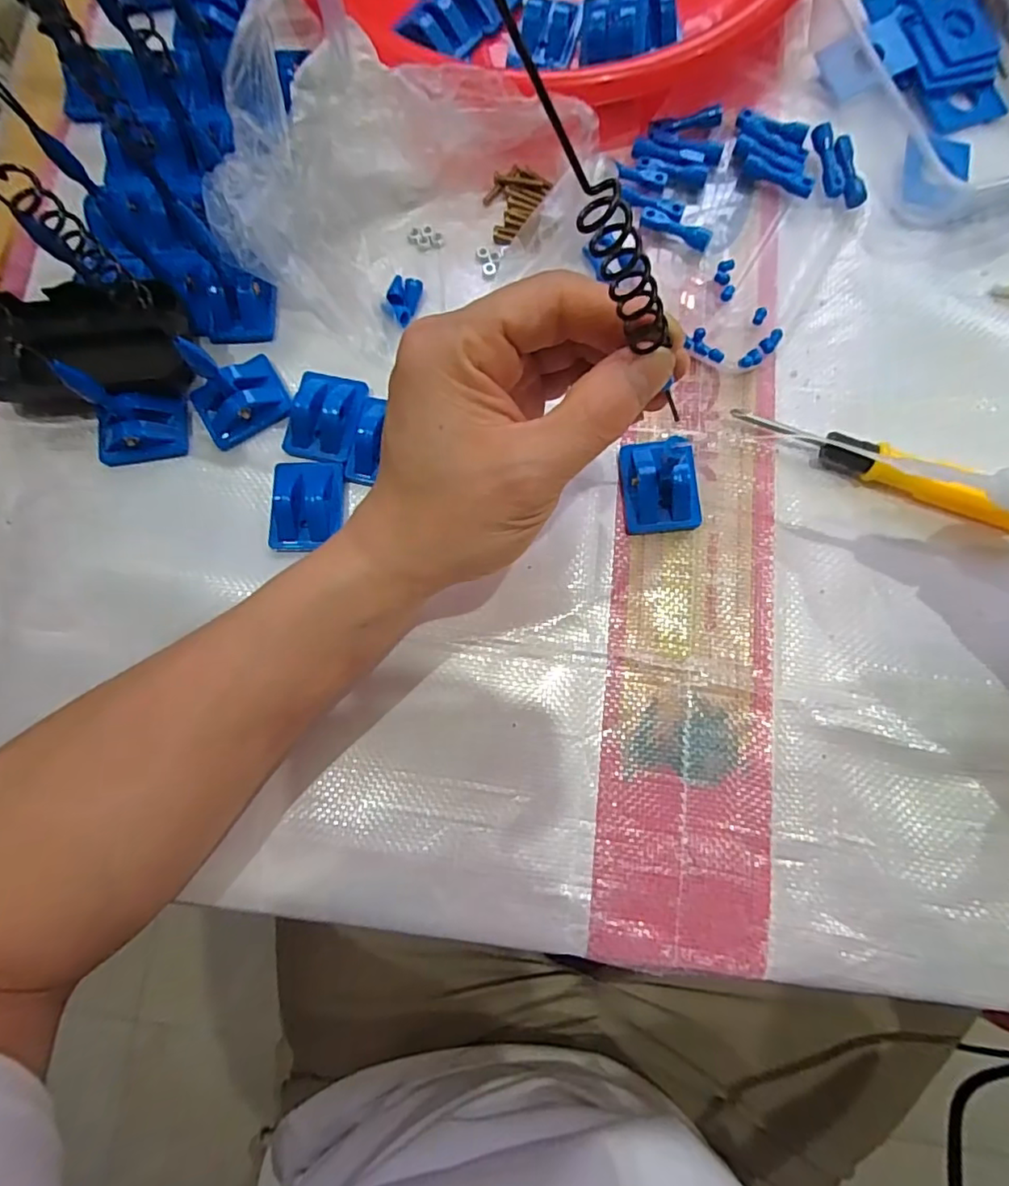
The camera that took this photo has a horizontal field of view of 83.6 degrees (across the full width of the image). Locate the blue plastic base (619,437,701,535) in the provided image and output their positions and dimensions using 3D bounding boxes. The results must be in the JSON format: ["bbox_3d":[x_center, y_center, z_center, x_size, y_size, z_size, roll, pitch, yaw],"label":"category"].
[{"bbox_3d":[0.074,-0.053,0.265,0.035,0.020,0.048,-2,81,2],"label":"blue plastic base"}]

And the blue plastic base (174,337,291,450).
[{"bbox_3d":[-0.135,-0.101,0.266,0.044,0.053,0.034,-34,81,-3],"label":"blue plastic base"}]

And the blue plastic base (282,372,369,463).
[{"bbox_3d":[-0.089,-0.089,0.281,0.036,0.014,0.044,12,82,4],"label":"blue plastic base"}]

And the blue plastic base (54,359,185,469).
[{"bbox_3d":[-0.187,-0.086,0.270,0.043,0.051,0.031,-6,81,2],"label":"blue plastic base"}]

